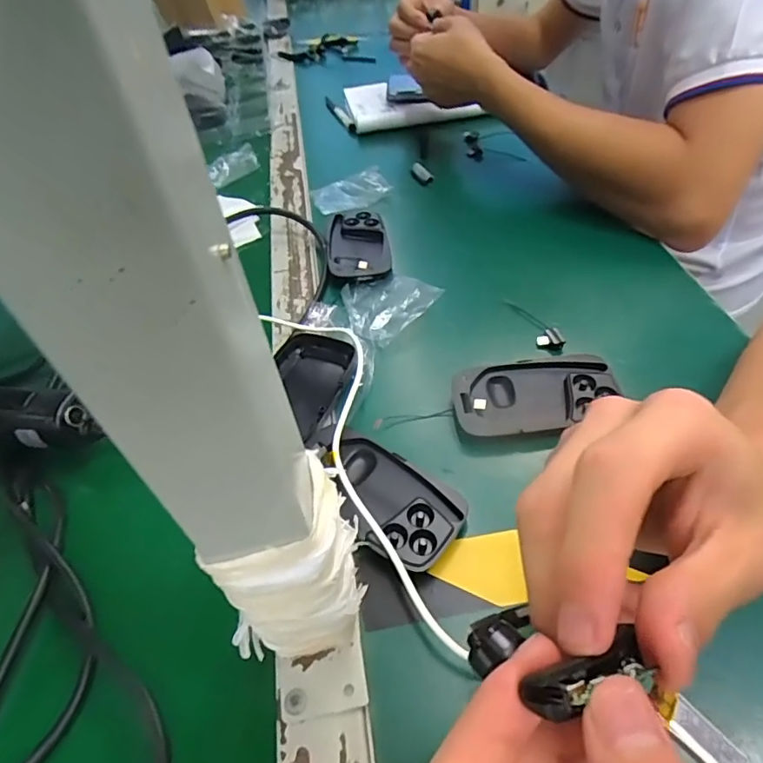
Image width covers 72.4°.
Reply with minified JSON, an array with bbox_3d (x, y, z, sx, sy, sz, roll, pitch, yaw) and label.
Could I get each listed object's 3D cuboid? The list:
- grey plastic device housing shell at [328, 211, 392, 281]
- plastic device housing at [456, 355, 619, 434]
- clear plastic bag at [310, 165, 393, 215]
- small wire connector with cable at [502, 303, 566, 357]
[{"bbox_3d":[-0.020,-0.123,0.467,0.052,0.014,0.103,-6,47,1],"label":"grey plastic device housing shell"},{"bbox_3d":[0.099,0.009,0.339,0.103,0.011,0.058,-4,47,3],"label":"plastic device housing"},{"bbox_3d":[-0.033,-0.199,0.544,0.076,0.016,0.068,-17,48,-9],"label":"clear plastic bag"},{"bbox_3d":[0.115,-0.041,0.387,0.019,0.012,0.055,-25,50,-16],"label":"small wire connector with cable"}]

